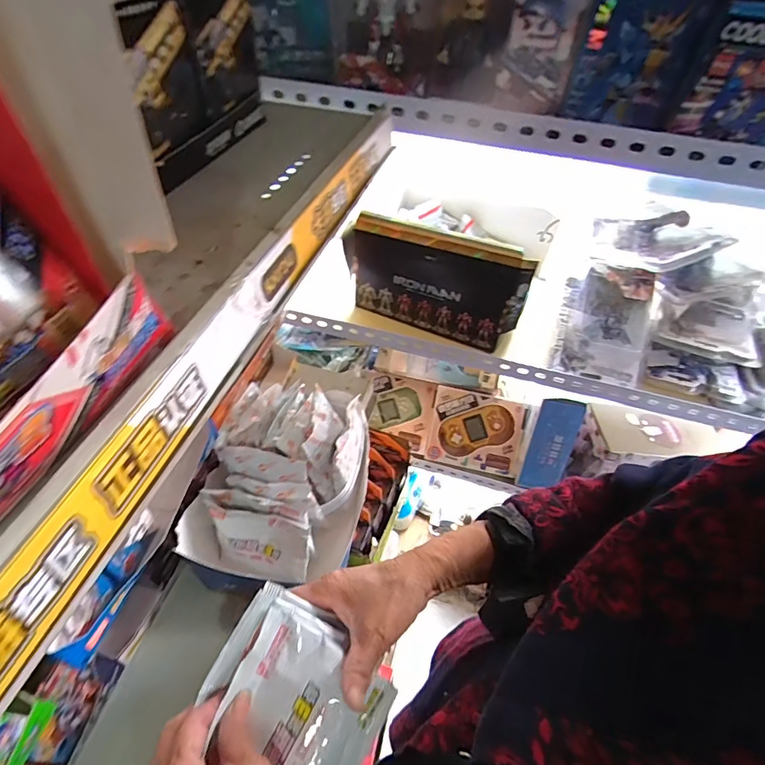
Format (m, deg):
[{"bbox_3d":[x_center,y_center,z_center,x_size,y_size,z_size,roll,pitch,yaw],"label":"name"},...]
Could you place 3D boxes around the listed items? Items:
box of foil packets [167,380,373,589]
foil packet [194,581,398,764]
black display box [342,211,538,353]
[{"bbox_3d":[-0.110,0.107,0.509,0.172,0.113,0.233,8,48,4],"label":"box of foil packets"},{"bbox_3d":[-0.059,0.212,0.295,0.118,0.019,0.104,36,69,5],"label":"foil packet"},{"bbox_3d":[0.068,-0.146,0.649,0.268,0.147,0.040,20,50,13],"label":"black display box"}]

